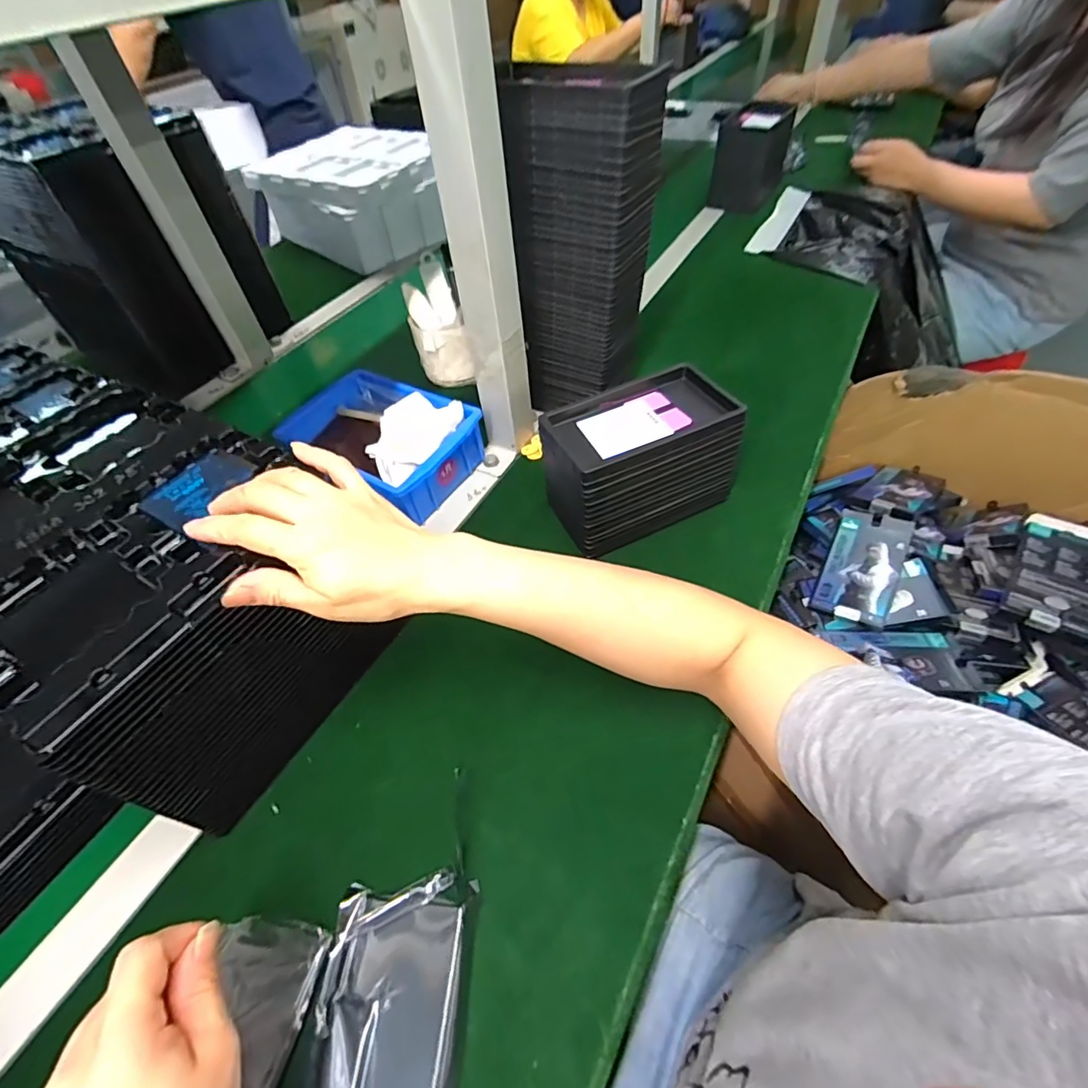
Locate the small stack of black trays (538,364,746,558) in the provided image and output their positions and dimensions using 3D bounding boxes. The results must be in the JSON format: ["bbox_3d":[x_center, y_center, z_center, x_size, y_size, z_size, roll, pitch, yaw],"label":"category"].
[{"bbox_3d":[0.091,-0.079,0.505,0.169,0.115,0.120,-25,53,-14],"label":"small stack of black trays"}]

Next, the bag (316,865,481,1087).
[{"bbox_3d":[-0.089,0.275,0.293,0.084,0.014,0.144,-2,51,4],"label":"bag"}]

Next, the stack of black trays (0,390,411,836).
[{"bbox_3d":[-0.296,0.029,0.407,0.281,0.165,0.197,26,58,23],"label":"stack of black trays"}]

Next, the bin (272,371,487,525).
[{"bbox_3d":[-0.186,-0.119,0.584,0.215,0.077,0.136,27,58,25],"label":"bin"}]

